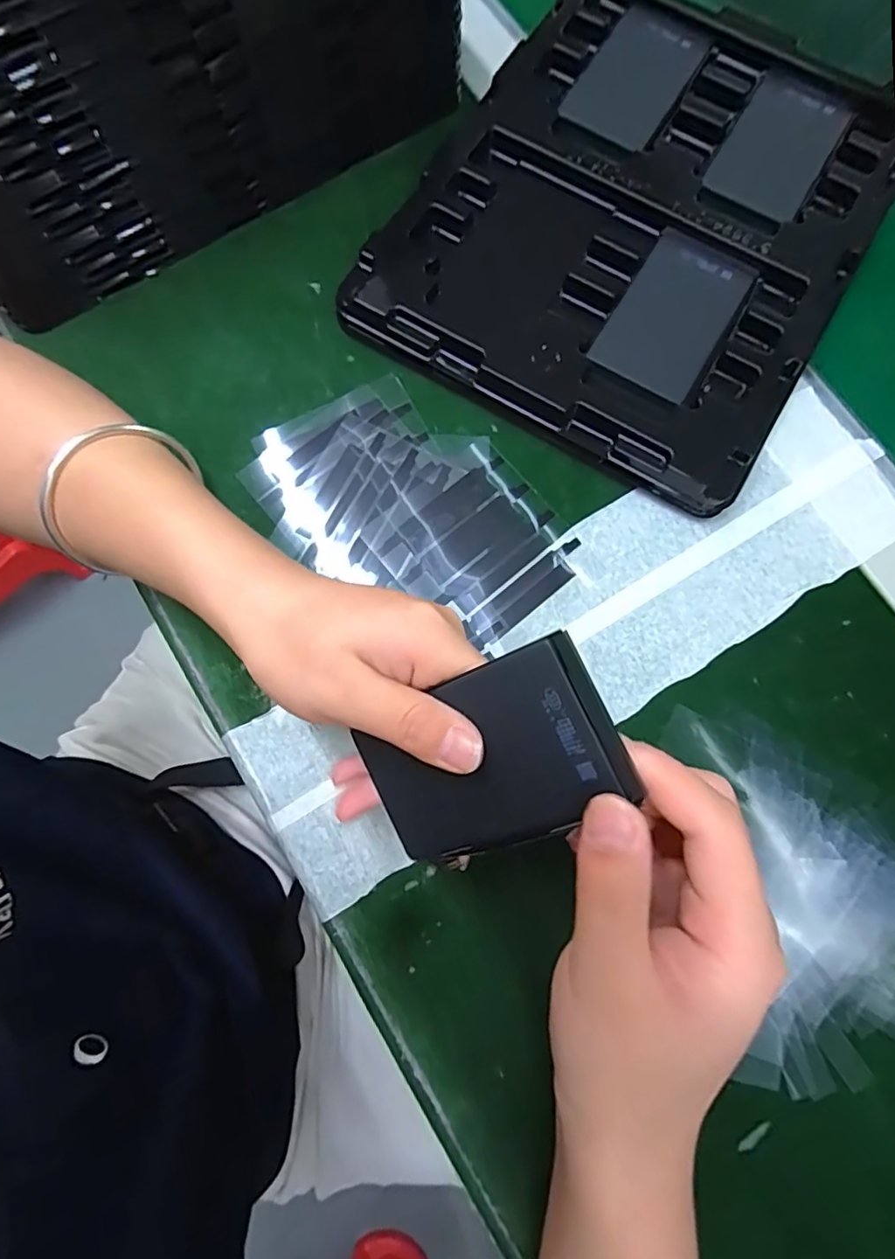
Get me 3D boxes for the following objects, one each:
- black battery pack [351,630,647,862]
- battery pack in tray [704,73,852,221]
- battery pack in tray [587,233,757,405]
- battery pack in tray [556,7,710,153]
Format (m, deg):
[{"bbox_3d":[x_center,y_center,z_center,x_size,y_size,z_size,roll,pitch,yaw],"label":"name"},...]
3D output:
[{"bbox_3d":[0.011,0.044,0.185,0.089,0.004,0.055,-28,87,30],"label":"black battery pack"},{"bbox_3d":[0.184,-0.266,0.321,0.055,0.018,0.097,29,81,7],"label":"battery pack in tray"},{"bbox_3d":[0.113,-0.157,0.285,0.052,0.006,0.090,31,81,7],"label":"battery pack in tray"},{"bbox_3d":[0.107,-0.314,0.323,0.055,0.004,0.090,29,81,6],"label":"battery pack in tray"}]

